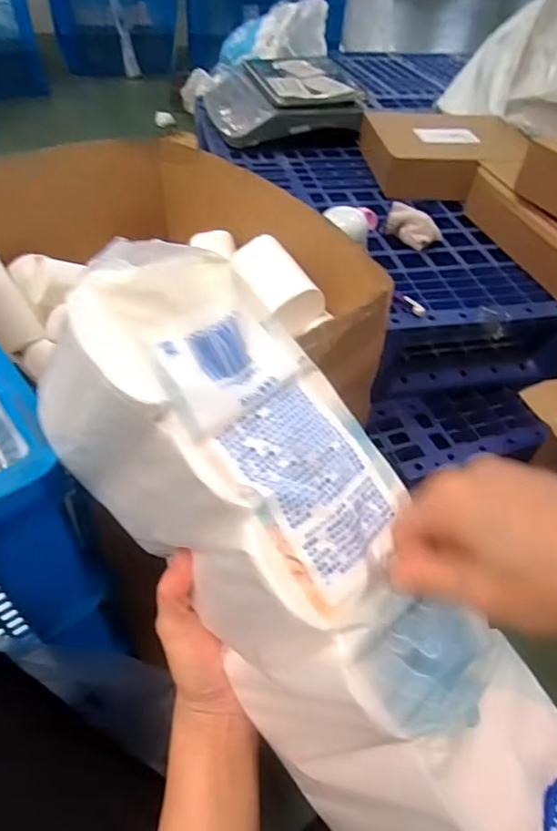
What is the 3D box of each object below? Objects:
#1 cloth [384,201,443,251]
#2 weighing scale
[{"bbox_3d":[0.233,-0.327,0.913,0.101,0.045,0.052,19,47,13],"label":"cloth"},{"bbox_3d":[0.010,-0.755,1.255,0.347,0.124,0.324,-6,47,-11],"label":"weighing scale"}]

